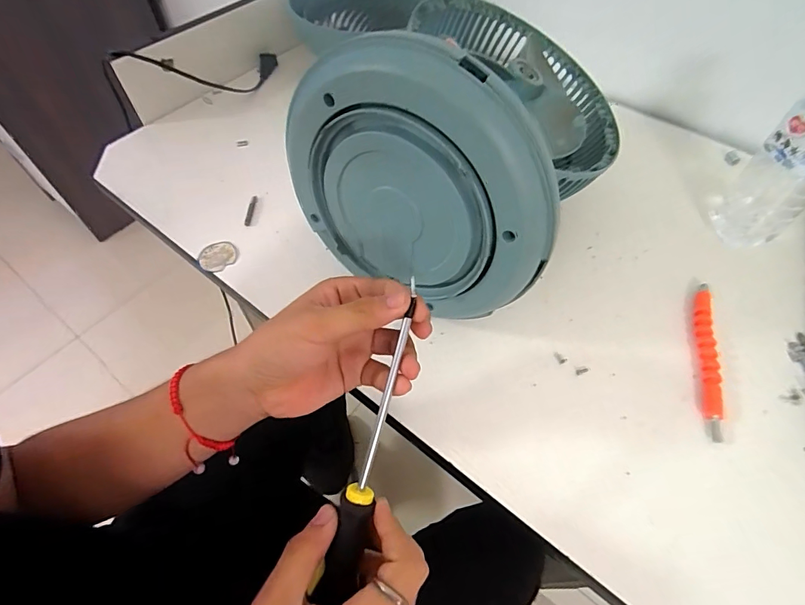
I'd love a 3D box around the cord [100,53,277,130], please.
[{"bbox_3d":[-0.307,-0.343,0.677,0.265,0.110,0.073,-28,60,-36],"label":"cord"}]

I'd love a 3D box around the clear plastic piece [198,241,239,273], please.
[{"bbox_3d":[-0.215,-0.054,0.504,0.044,0.005,0.038,-38,64,-24],"label":"clear plastic piece"}]

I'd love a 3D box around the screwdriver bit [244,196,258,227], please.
[{"bbox_3d":[-0.188,-0.114,0.532,0.009,0.004,0.047,1,58,2],"label":"screwdriver bit"}]

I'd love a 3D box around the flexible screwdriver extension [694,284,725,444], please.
[{"bbox_3d":[0.294,0.051,0.413,0.015,0.011,0.164,14,57,8],"label":"flexible screwdriver extension"}]

